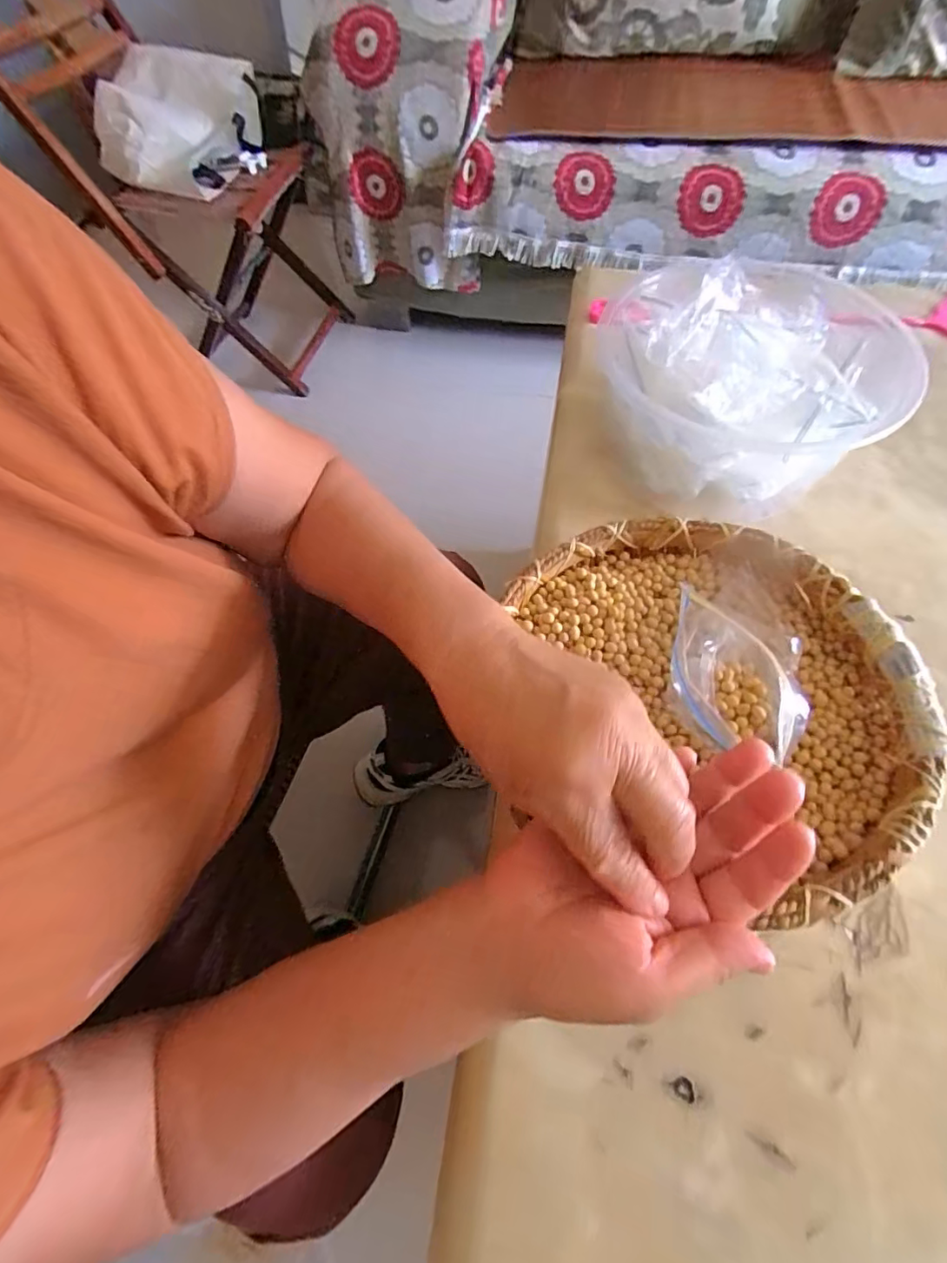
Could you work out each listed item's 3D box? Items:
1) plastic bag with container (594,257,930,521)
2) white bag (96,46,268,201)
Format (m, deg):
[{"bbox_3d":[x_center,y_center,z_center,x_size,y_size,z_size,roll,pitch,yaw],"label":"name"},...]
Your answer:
[{"bbox_3d":[0.218,-0.194,0.420,0.213,0.117,0.168,-13,61,-5],"label":"plastic bag with container"},{"bbox_3d":[-0.552,-0.967,0.978,0.252,0.162,0.220,-4,61,0],"label":"white bag"}]

